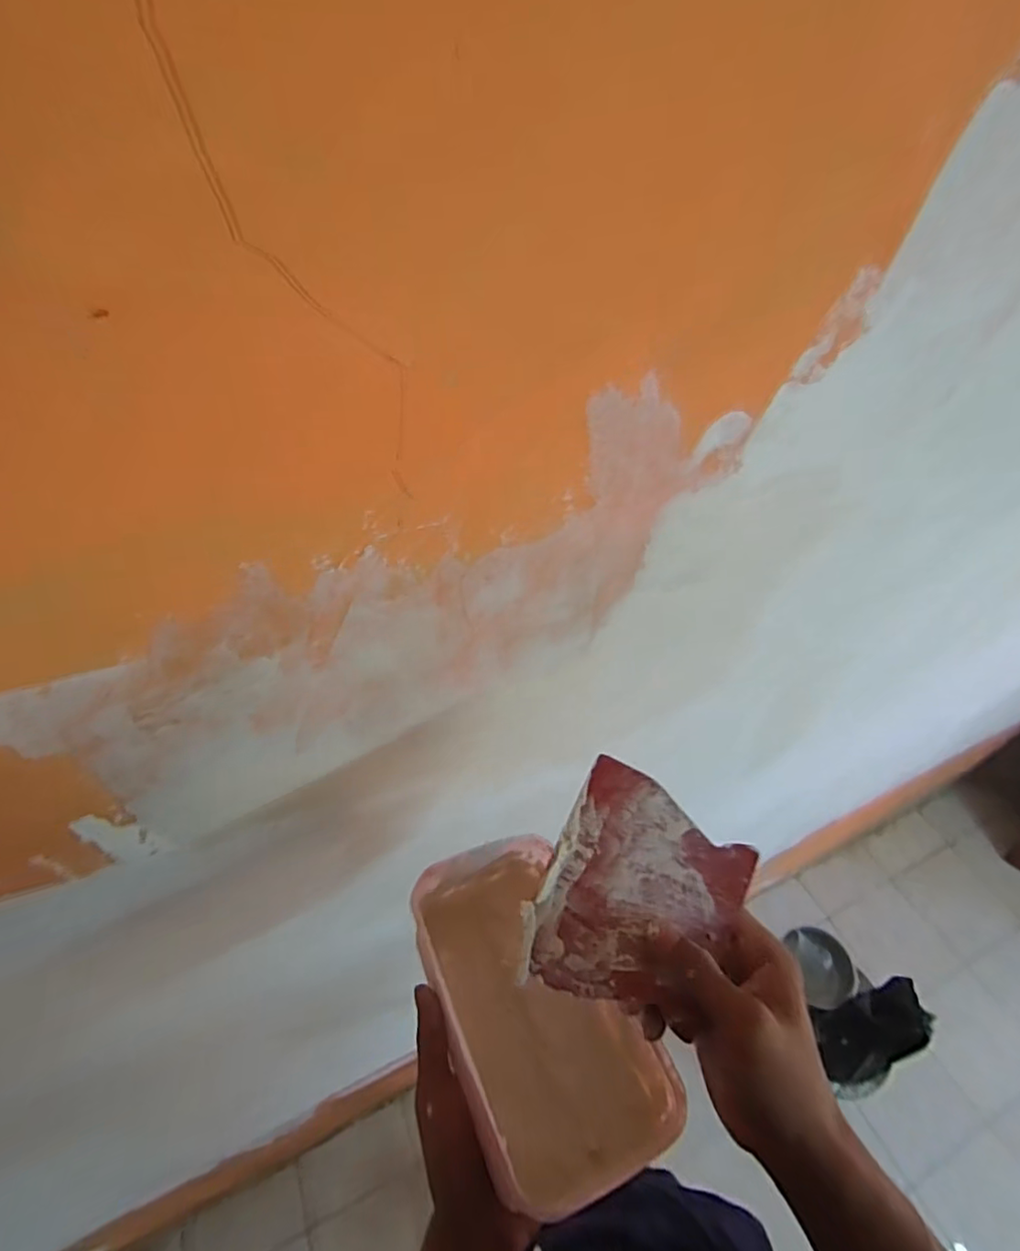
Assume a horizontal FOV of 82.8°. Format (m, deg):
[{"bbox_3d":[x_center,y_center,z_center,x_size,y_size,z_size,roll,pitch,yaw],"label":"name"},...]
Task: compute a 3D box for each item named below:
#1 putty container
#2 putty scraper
[{"bbox_3d":[0.016,0.239,0.370,0.107,0.059,0.188,-24,53,-20],"label":"putty container"},{"bbox_3d":[0.071,0.154,0.326,0.103,0.007,0.120,30,73,8],"label":"putty scraper"}]

